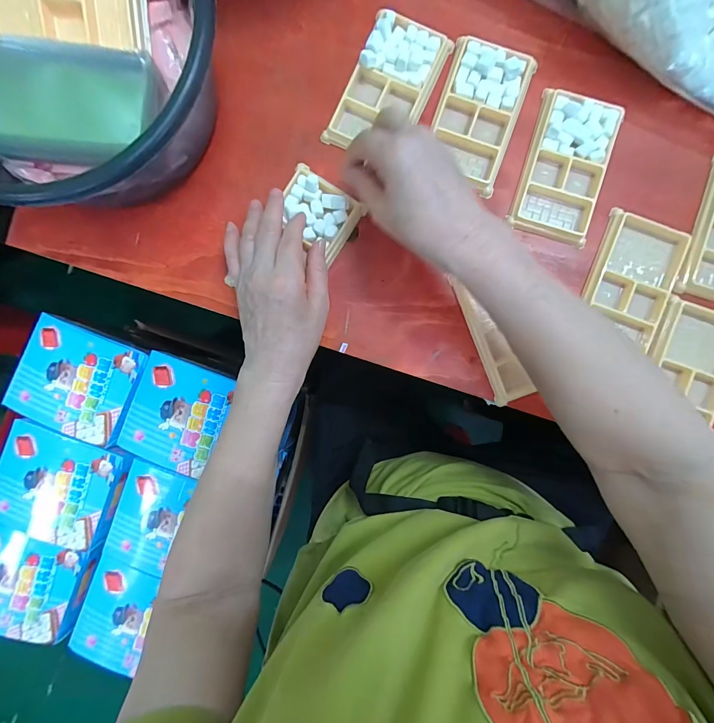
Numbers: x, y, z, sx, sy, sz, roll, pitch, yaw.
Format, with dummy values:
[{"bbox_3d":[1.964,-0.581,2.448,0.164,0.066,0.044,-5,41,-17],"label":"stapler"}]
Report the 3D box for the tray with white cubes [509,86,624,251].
[{"bbox_3d":[0.200,-0.187,0.330,0.073,0.011,0.130,16,91,0],"label":"tray with white cubes"}]

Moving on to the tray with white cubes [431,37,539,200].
[{"bbox_3d":[0.115,-0.237,0.332,0.075,0.013,0.131,17,91,0],"label":"tray with white cubes"}]

